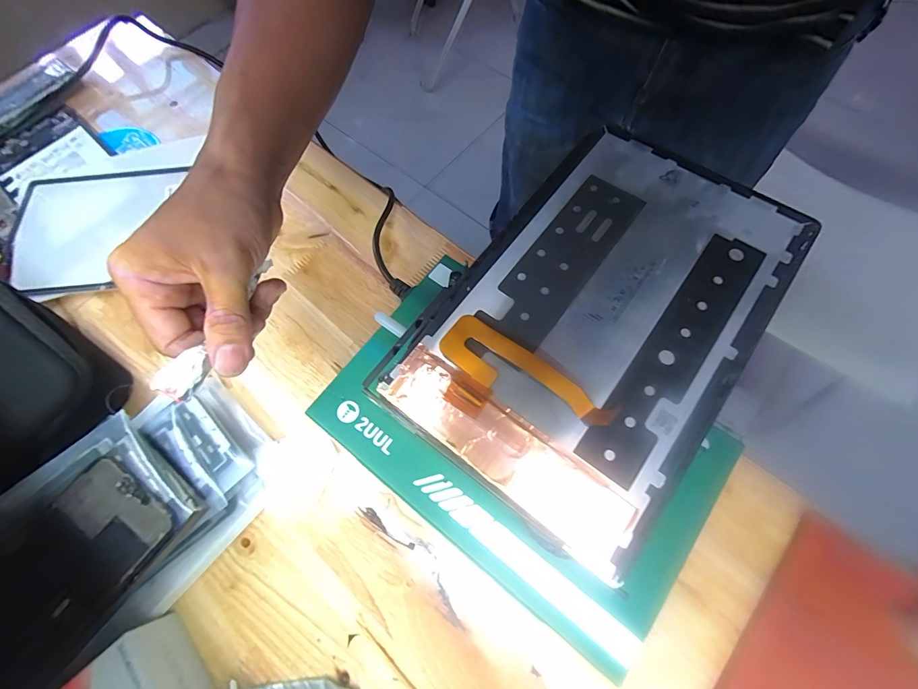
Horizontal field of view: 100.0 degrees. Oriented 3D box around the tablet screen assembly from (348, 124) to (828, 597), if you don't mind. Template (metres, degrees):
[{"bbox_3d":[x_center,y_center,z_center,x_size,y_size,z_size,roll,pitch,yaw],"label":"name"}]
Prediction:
[{"bbox_3d":[0.078,-0.022,0.215,0.149,0.005,0.228,35,75,15],"label":"tablet screen assembly"}]

